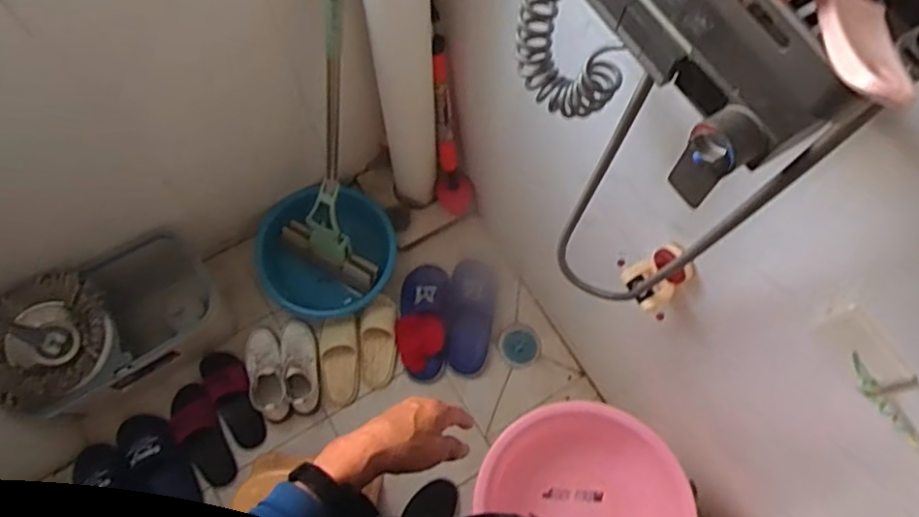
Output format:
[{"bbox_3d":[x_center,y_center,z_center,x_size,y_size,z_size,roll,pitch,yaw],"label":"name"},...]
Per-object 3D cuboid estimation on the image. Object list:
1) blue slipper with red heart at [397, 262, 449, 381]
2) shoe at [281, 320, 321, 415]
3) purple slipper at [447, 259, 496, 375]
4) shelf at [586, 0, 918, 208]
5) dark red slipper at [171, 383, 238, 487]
[{"bbox_3d":[-0.089,0.152,1.543,0.123,0.076,0.296,3,71,0],"label":"blue slipper with red heart"},{"bbox_3d":[-0.378,0.251,1.491,0.081,0.070,0.230,-12,72,-6],"label":"shoe"},{"bbox_3d":[0.034,0.139,1.560,0.116,0.077,0.288,4,71,0],"label":"purple slipper"},{"bbox_3d":[0.182,-0.198,0.448,0.124,0.188,0.291,-26,74,-10],"label":"shelf"},{"bbox_3d":[-0.597,0.407,1.456,0.101,0.061,0.250,-24,74,-9],"label":"dark red slipper"}]

